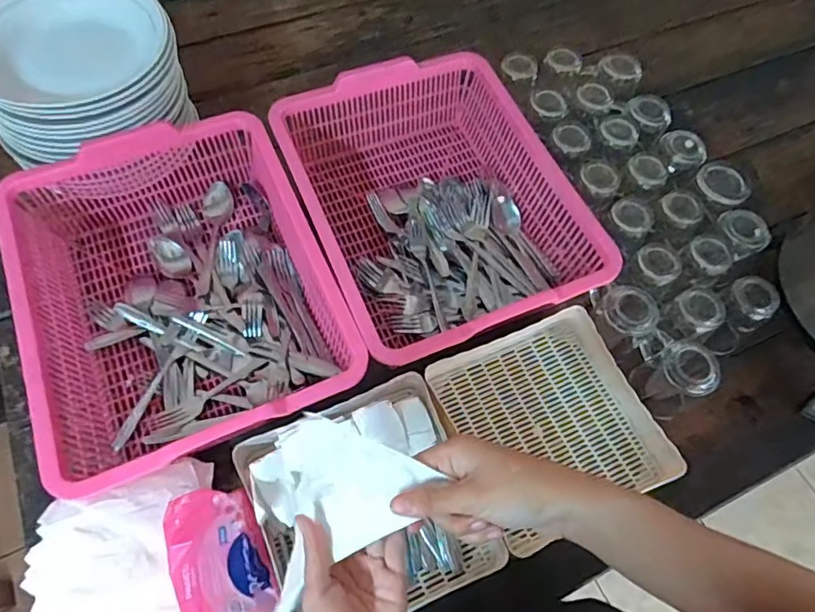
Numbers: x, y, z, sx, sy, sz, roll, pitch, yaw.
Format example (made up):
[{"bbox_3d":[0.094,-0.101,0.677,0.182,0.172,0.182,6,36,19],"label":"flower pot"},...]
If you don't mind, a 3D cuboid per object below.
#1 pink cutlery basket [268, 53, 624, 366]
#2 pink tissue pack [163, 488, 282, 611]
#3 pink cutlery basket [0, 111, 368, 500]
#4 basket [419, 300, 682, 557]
[{"bbox_3d":[0.028,-0.129,0.683,0.299,0.108,0.370,-21,67,-13],"label":"pink cutlery basket"},{"bbox_3d":[-0.165,0.242,0.488,0.085,0.042,0.146,0,57,-46],"label":"pink tissue pack"},{"bbox_3d":[-0.255,-0.021,0.622,0.307,0.105,0.387,-21,67,-13],"label":"pink cutlery basket"},{"bbox_3d":[0.159,0.125,0.607,0.199,0.057,0.223,-21,67,-13],"label":"basket"}]

